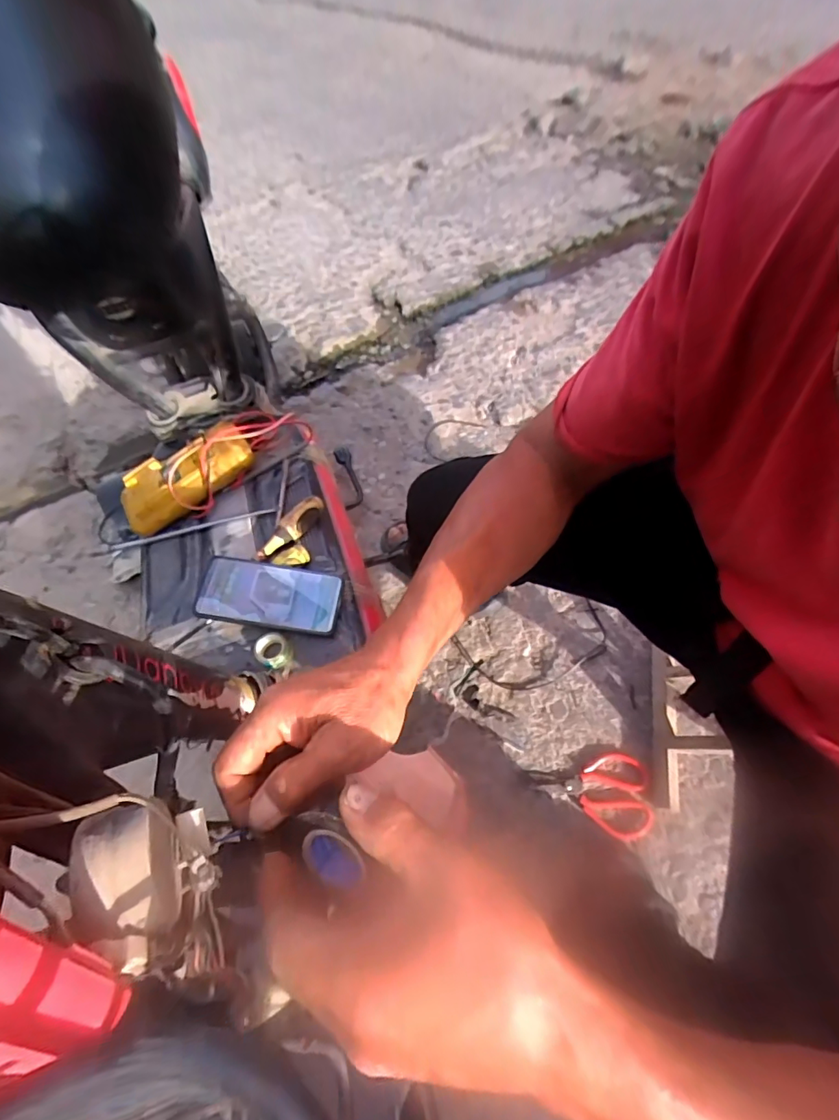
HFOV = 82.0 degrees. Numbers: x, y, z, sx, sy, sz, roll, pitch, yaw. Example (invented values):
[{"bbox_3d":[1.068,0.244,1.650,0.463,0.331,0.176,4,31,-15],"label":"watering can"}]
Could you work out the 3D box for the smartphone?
[{"bbox_3d":[-0.175,0.040,0.566,0.160,0.009,0.078,9,64,-3],"label":"smartphone"}]

